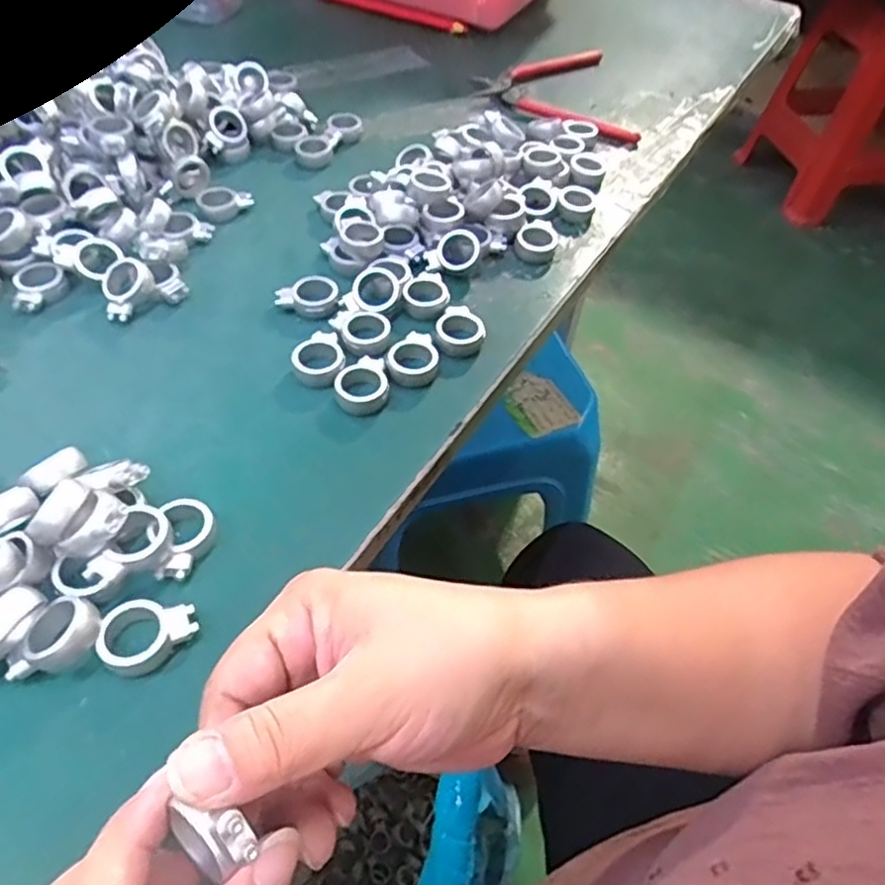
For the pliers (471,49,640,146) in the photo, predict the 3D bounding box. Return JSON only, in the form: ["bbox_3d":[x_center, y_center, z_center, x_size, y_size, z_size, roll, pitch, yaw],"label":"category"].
[{"bbox_3d":[0.086,-0.283,0.542,0.112,0.011,0.141,-2,52,-5],"label":"pliers"}]

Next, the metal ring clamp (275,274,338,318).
[{"bbox_3d":[-0.073,-0.079,0.369,0.033,0.010,0.027,-15,54,-15],"label":"metal ring clamp"}]

